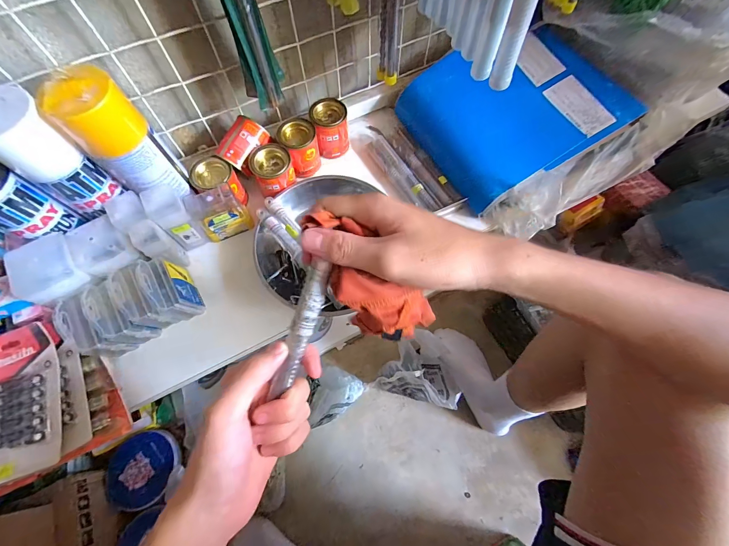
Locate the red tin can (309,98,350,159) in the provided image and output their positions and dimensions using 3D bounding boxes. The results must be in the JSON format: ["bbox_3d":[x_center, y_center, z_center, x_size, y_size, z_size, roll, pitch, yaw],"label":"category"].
[{"bbox_3d":[-0.050,-0.216,0.485,0.050,0.070,0.047,-1,66,2],"label":"red tin can"}]

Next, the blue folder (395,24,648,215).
[{"bbox_3d":[0.225,-0.250,0.484,0.279,0.070,0.232,-27,68,-10],"label":"blue folder"}]

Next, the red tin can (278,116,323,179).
[{"bbox_3d":[-0.093,-0.184,0.473,0.052,0.066,0.049,-1,66,2],"label":"red tin can"}]

